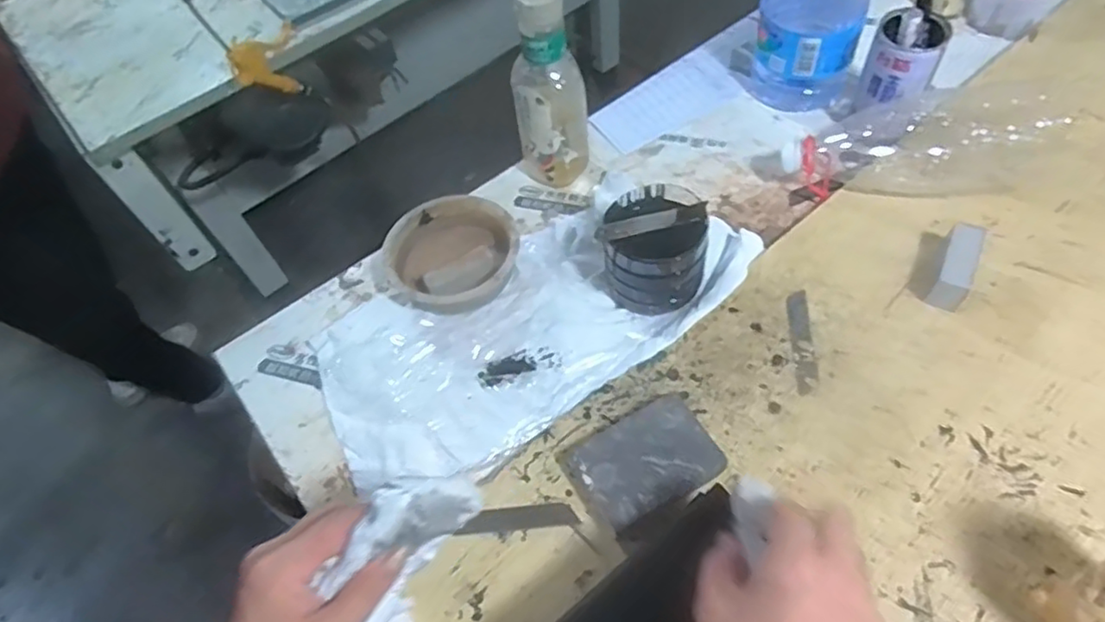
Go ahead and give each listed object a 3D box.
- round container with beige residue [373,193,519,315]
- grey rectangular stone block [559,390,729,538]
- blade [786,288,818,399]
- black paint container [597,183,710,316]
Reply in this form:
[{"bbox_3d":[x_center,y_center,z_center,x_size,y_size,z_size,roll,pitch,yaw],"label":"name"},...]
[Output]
[{"bbox_3d":[-0.103,-0.054,0.639,0.132,0.036,0.114,-26,59,-11],"label":"round container with beige residue"},{"bbox_3d":[0.070,0.115,0.499,0.100,0.029,0.076,-28,59,-12],"label":"grey rectangular stone block"},{"bbox_3d":[0.211,0.025,0.559,0.018,0.004,0.098,2,58,6],"label":"blade"},{"bbox_3d":[0.088,-0.062,0.585,0.097,0.078,0.101,9,59,11],"label":"black paint container"}]

